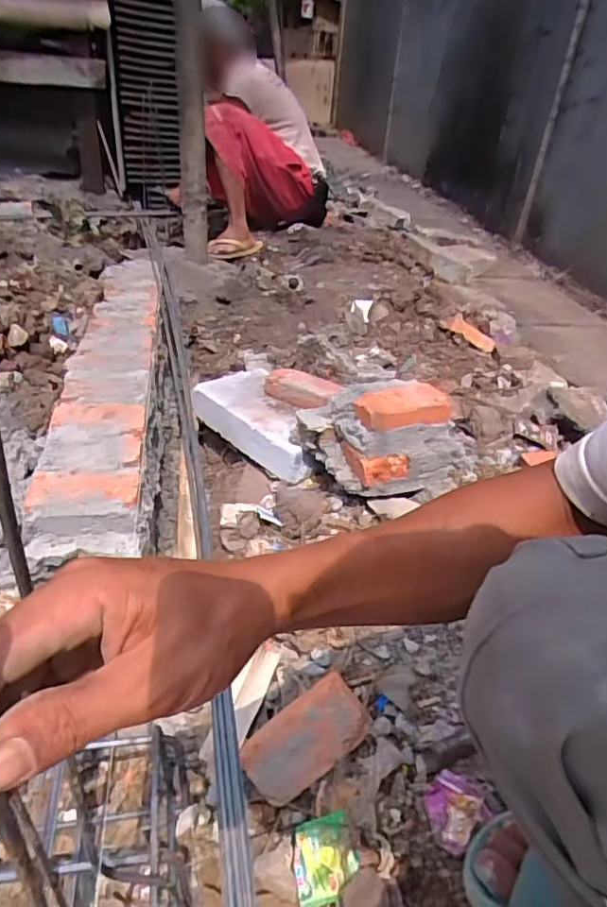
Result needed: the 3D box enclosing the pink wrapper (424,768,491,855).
[{"bbox_3d":[0.163,0.379,0.605,0.069,0.034,0.060,-27,46,-37],"label":"pink wrapper"}]

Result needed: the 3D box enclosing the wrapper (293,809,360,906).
[{"bbox_3d":[0.022,0.441,0.614,0.079,0.009,0.072,-32,51,16],"label":"wrapper"}]

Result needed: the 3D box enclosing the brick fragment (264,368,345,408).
[{"bbox_3d":[-0.001,-0.136,1.192,0.154,0.050,0.089,24,39,25],"label":"brick fragment"}]

